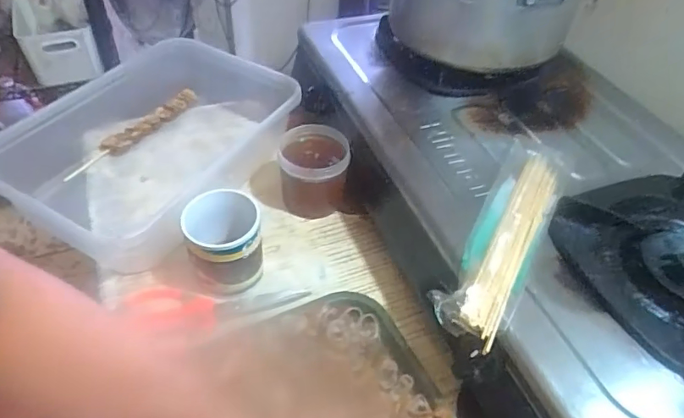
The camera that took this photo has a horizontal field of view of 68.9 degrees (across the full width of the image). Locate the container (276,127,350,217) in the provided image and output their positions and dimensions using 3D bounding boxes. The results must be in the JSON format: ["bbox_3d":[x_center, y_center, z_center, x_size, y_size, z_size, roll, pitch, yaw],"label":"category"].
[{"bbox_3d":[-0.037,-0.049,0.642,0.086,0.083,0.088,1,47,-4],"label":"container"}]

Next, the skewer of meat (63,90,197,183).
[{"bbox_3d":[-0.300,-0.113,0.718,0.040,0.014,0.225,27,50,20],"label":"skewer of meat"}]

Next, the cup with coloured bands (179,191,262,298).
[{"bbox_3d":[-0.126,0.040,0.545,0.073,0.097,0.079,3,46,-3],"label":"cup with coloured bands"}]

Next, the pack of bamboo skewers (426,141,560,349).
[{"bbox_3d":[0.161,0.017,0.480,0.062,0.027,0.268,26,50,18],"label":"pack of bamboo skewers"}]

